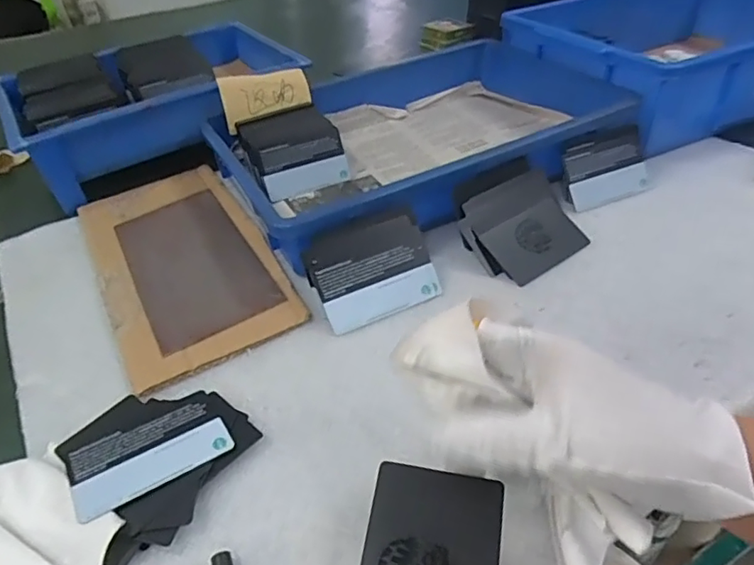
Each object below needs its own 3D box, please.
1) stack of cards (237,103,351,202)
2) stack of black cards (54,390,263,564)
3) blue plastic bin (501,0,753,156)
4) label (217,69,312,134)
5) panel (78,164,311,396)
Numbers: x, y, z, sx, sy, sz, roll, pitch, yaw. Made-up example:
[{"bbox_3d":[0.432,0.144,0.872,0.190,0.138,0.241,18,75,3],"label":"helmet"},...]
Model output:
[{"bbox_3d":[-0.086,-0.138,0.570,0.088,0.055,0.093,-18,43,-15],"label":"stack of cards"},{"bbox_3d":[-0.128,0.099,0.326,0.095,0.013,0.096,28,51,32],"label":"stack of black cards"},{"bbox_3d":[0.368,-0.282,0.668,0.389,0.099,0.251,-22,44,-19],"label":"blue plastic bin"},{"bbox_3d":[-0.116,-0.195,0.587,0.093,0.051,0.010,-16,12,-23],"label":"label"},{"bbox_3d":[-0.169,-0.027,0.483,0.137,0.006,0.270,-23,44,-20],"label":"panel"}]

